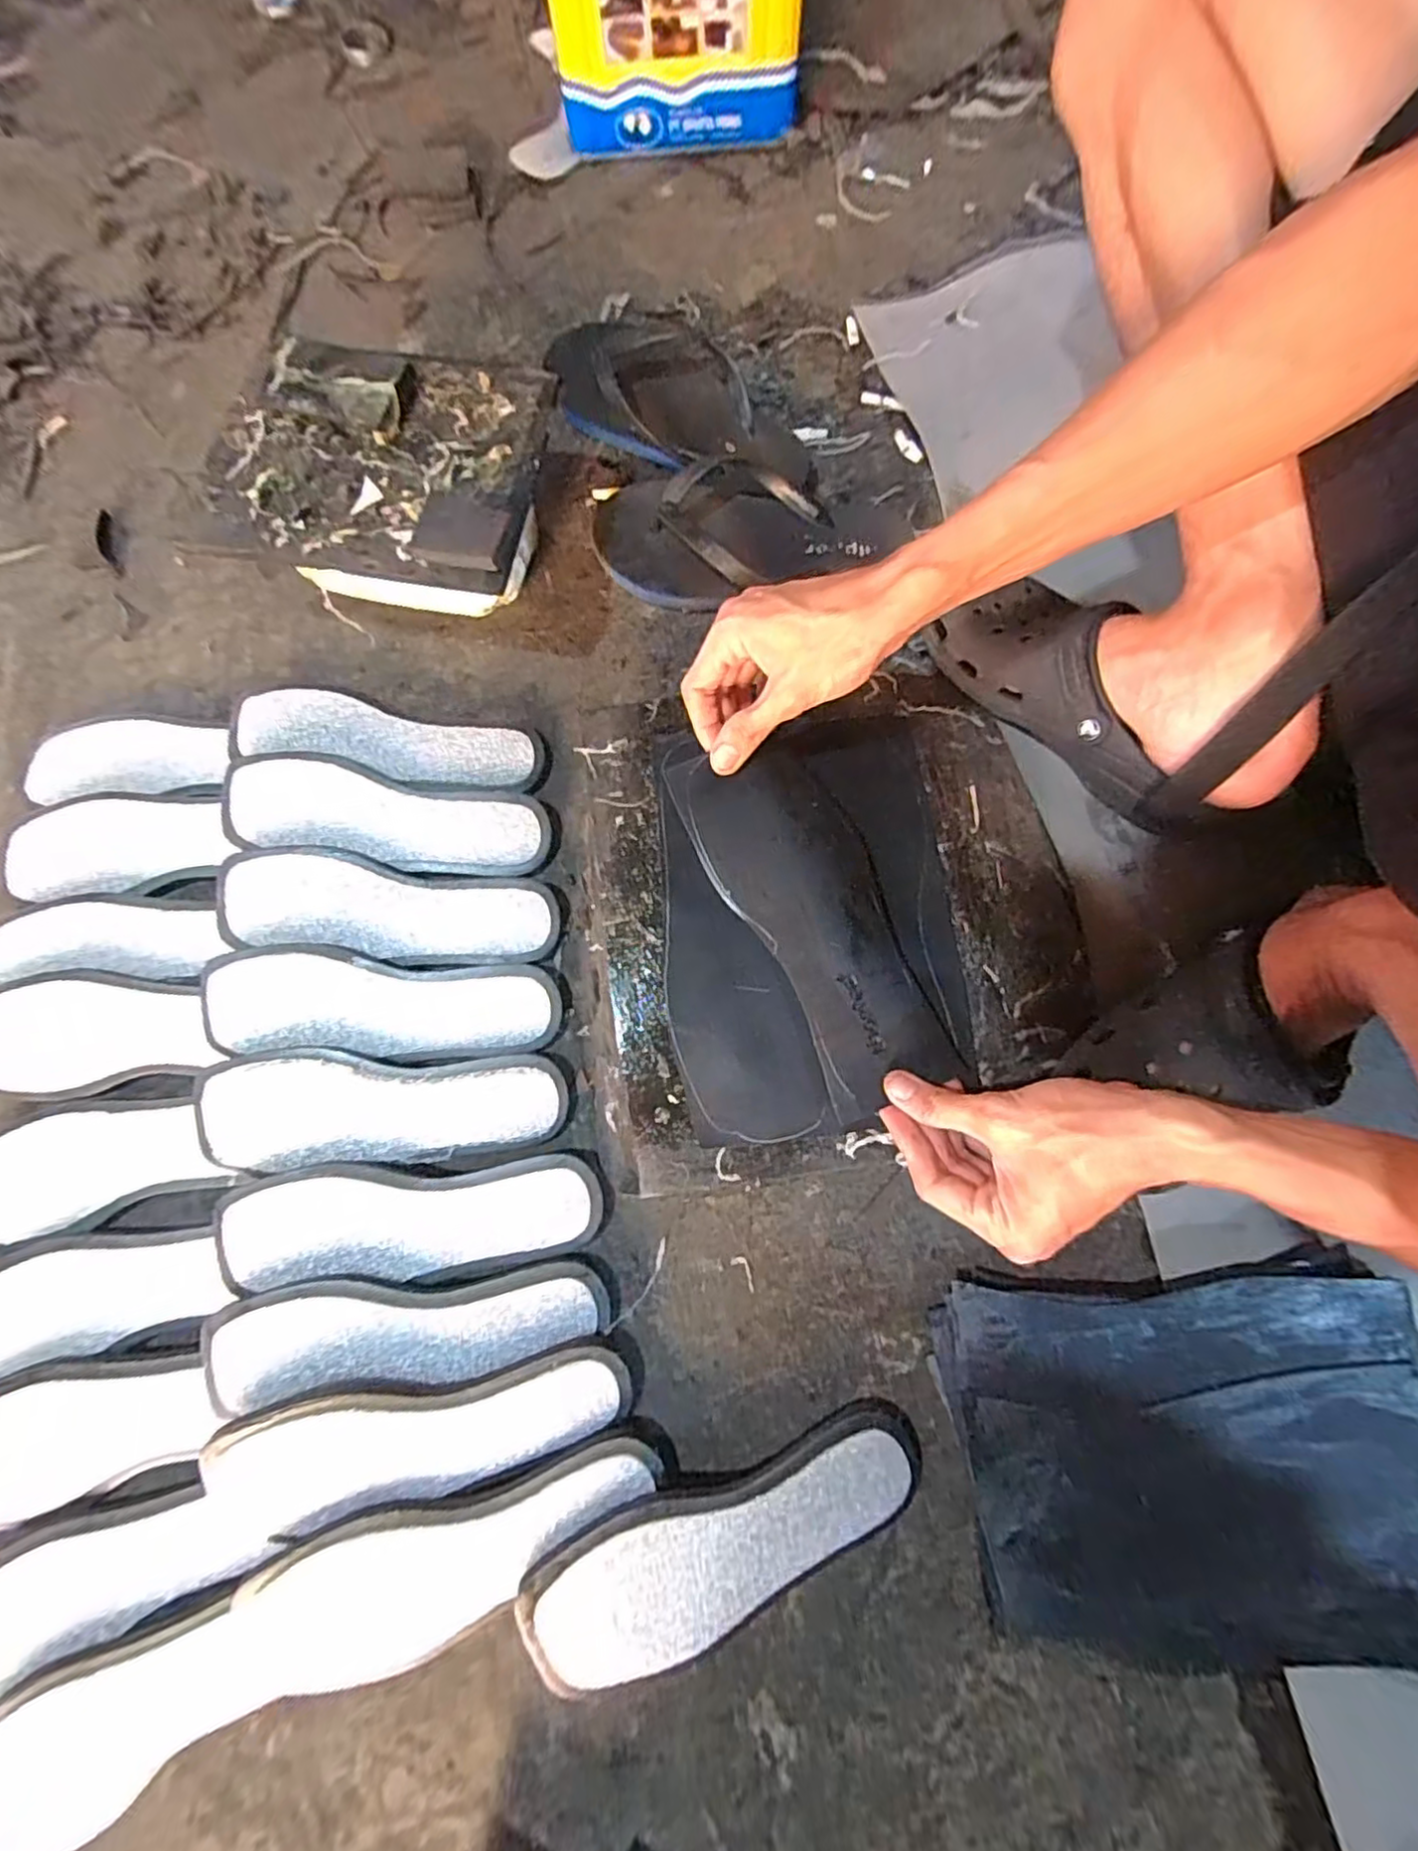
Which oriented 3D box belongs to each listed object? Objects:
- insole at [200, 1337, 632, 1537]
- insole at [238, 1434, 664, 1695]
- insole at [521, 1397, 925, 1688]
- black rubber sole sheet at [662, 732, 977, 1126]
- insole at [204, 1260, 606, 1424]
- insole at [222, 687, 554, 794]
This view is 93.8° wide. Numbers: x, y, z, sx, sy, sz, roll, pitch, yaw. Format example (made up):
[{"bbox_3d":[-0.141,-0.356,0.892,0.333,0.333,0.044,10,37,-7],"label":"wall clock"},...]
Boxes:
[{"bbox_3d":[-0.174,0.299,0.387,0.247,0.023,0.068,-13,77,-3],"label":"insole"},{"bbox_3d":[-0.146,0.367,0.376,0.244,0.013,0.086,-18,77,-4],"label":"insole"},{"bbox_3d":[0.013,0.363,0.388,0.237,0.017,0.080,-16,80,-8],"label":"insole"},{"bbox_3d":[0.067,-0.012,0.419,0.094,0.012,0.248,-27,82,-6],"label":"black rubber sole sheet"},{"bbox_3d":[-0.185,0.248,0.408,0.234,0.016,0.061,-8,77,-2],"label":"insole"},{"bbox_3d":[-0.249,-0.138,0.513,0.239,0.033,0.068,5,77,1],"label":"insole"}]

